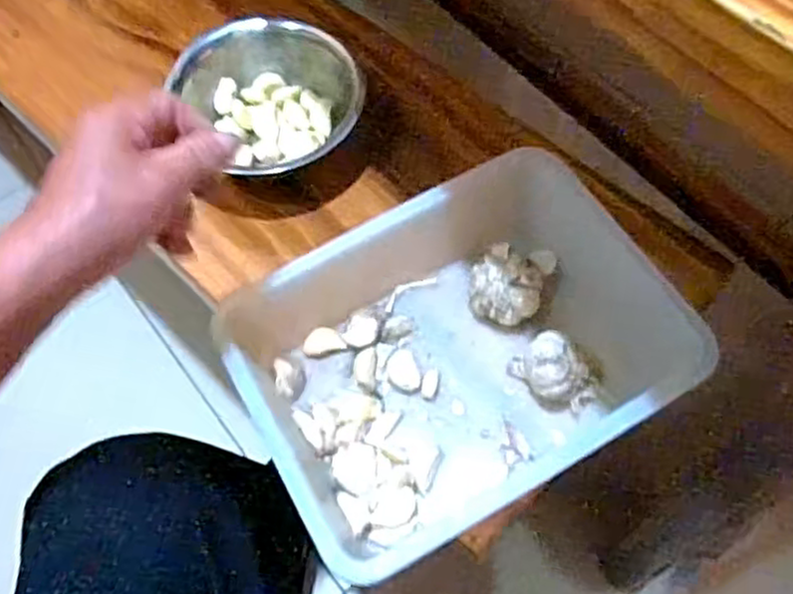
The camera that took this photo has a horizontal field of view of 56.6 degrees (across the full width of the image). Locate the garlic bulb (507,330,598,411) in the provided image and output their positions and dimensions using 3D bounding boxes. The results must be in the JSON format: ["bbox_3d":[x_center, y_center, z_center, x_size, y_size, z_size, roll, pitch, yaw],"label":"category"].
[{"bbox_3d":[0.104,0.052,0.497,0.038,0.036,0.054,-36,65,-15],"label":"garlic bulb"}]

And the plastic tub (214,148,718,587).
[{"bbox_3d":[0.045,0.036,0.496,0.276,0.076,0.203,-28,64,-11],"label":"plastic tub"}]

